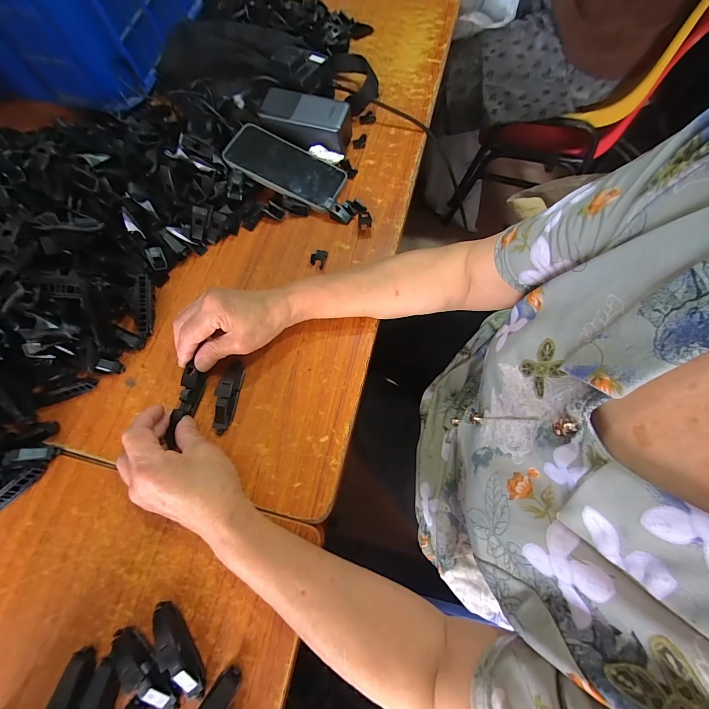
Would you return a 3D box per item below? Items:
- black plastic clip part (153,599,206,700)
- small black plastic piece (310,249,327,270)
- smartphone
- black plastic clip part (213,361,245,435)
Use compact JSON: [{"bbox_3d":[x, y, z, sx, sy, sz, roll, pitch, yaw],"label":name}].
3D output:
[{"bbox_3d":[-0.156,0.260,0.282,0.018,0.021,0.078,-37,74,-10],"label":"black plastic clip part"},{"bbox_3d":[-0.047,-0.127,0.423,0.019,0.007,0.026,18,73,8],"label":"small black plastic piece"},{"bbox_3d":[-0.095,-0.264,0.448,0.160,0.011,0.081,24,72,-2],"label":"smartphone"},{"bbox_3d":[-0.142,0.046,0.356,0.018,0.022,0.080,5,72,4],"label":"black plastic clip part"}]

